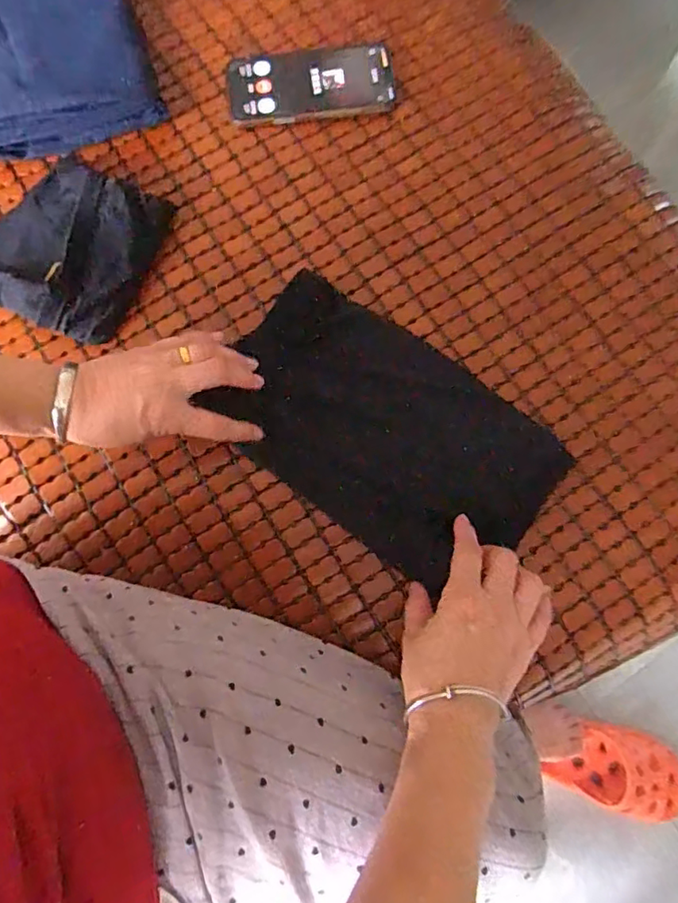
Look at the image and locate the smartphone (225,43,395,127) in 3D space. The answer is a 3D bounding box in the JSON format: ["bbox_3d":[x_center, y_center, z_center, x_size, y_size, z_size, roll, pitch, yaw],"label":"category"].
[{"bbox_3d":[-0.028,-0.358,0.535,0.159,0.015,0.080,-6,76,-3],"label":"smartphone"}]

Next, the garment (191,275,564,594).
[{"bbox_3d":[0.036,-0.017,0.463,0.279,0.014,0.169,36,78,8],"label":"garment"}]

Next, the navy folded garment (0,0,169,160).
[{"bbox_3d":[-0.294,-0.408,0.531,0.190,0.043,0.259,-18,77,-6],"label":"navy folded garment"}]

